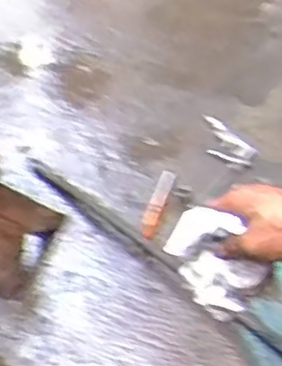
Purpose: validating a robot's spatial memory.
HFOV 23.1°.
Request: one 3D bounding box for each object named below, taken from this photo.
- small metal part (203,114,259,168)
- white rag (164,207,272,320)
[{"bbox_3d":[0.161,-0.079,1.341,0.068,0.018,0.145,-31,53,-19],"label":"small metal part"},{"bbox_3d":[0.077,0.077,0.674,0.096,0.107,0.047,23,55,24],"label":"white rag"}]

